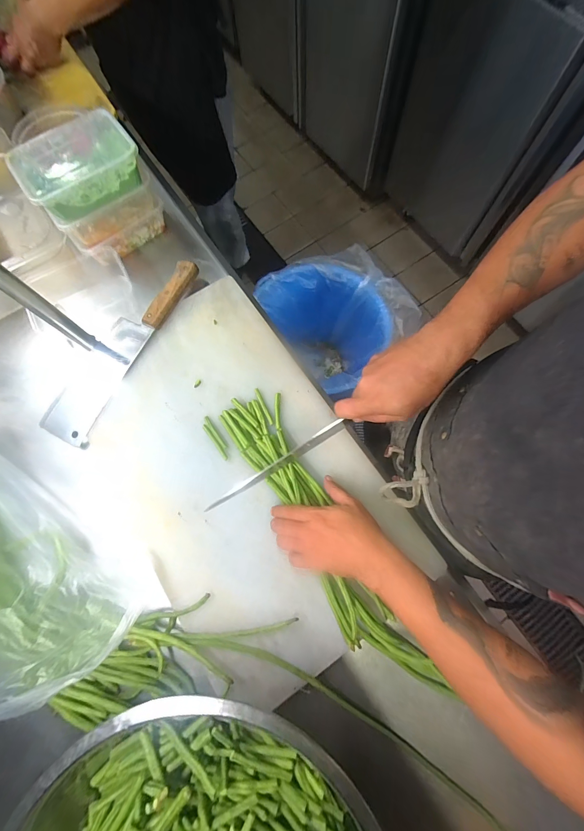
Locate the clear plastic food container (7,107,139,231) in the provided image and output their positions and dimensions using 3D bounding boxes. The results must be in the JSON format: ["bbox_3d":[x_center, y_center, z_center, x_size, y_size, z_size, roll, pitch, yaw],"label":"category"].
[{"bbox_3d":[-0.331,-0.385,0.487,0.166,0.057,0.116,-33,76,-7],"label":"clear plastic food container"}]

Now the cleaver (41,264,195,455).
[{"bbox_3d":[-0.294,-0.122,0.519,0.098,0.029,0.347,26,77,8],"label":"cleaver"}]

